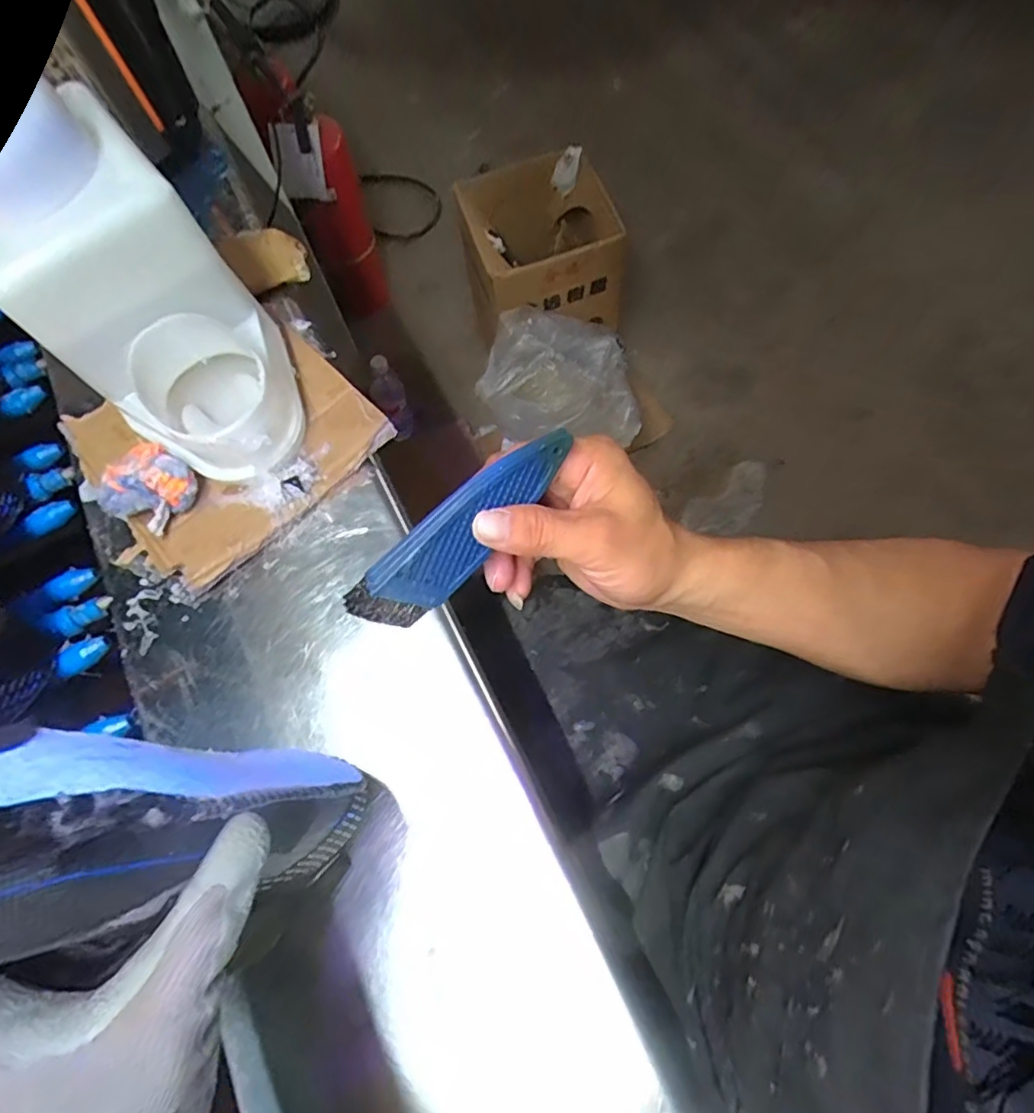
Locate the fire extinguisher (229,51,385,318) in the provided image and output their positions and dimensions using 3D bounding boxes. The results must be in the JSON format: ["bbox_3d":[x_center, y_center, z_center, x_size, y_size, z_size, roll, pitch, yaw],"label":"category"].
[{"bbox_3d":[-0.369,-0.695,1.212,0.139,0.473,0.162,-19,69,-4],"label":"fire extinguisher"}]

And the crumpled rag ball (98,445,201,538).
[{"bbox_3d":[-0.282,-0.052,0.463,0.058,0.037,0.062,33,74,14],"label":"crumpled rag ball"}]

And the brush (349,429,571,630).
[{"bbox_3d":[-0.025,-0.012,0.294,0.128,0.011,0.035,-44,114,1],"label":"brush"}]

